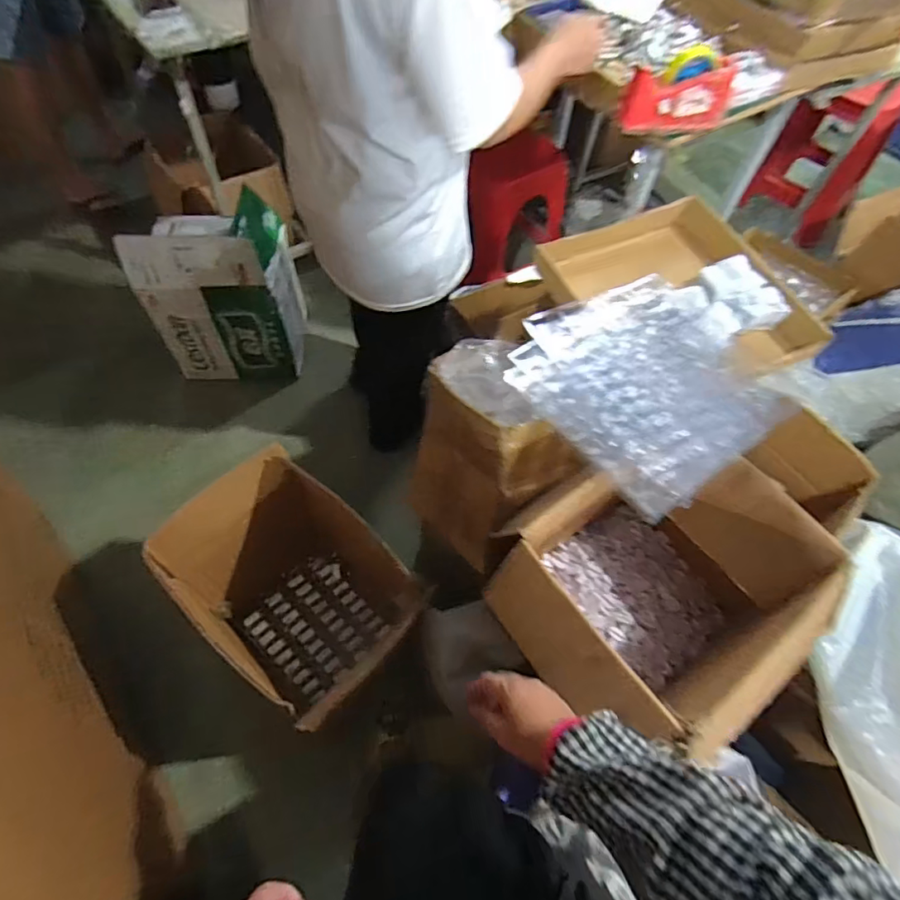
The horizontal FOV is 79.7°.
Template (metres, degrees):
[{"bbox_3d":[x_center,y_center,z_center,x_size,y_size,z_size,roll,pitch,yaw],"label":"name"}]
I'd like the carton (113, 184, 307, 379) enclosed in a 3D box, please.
[{"bbox_3d":[-0.599,-0.442,1.451,0.351,0.449,0.295,-1,58,-5],"label":"carton"}]

